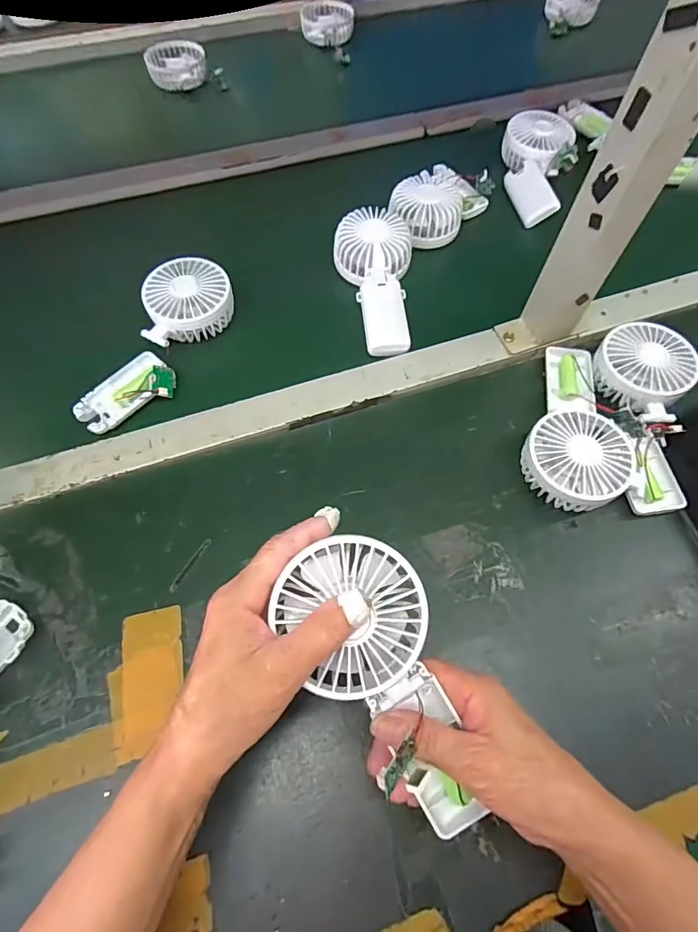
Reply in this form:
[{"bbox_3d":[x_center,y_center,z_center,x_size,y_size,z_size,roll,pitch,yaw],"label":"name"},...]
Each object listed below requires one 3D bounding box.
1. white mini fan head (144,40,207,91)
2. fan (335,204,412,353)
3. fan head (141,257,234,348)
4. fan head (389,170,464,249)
[{"bbox_3d":[-0.267,-0.619,0.732,0.089,0.032,0.085,-10,66,-7],"label":"white mini fan head"},{"bbox_3d":[0.033,-0.203,0.517,0.082,0.028,0.178,-7,77,-4],"label":"fan"},{"bbox_3d":[-0.168,-0.172,0.498,0.088,0.037,0.089,-9,65,-5],"label":"fan head"},{"bbox_3d":[0.093,-0.307,0.567,0.086,0.038,0.092,0,64,-1],"label":"fan head"}]

